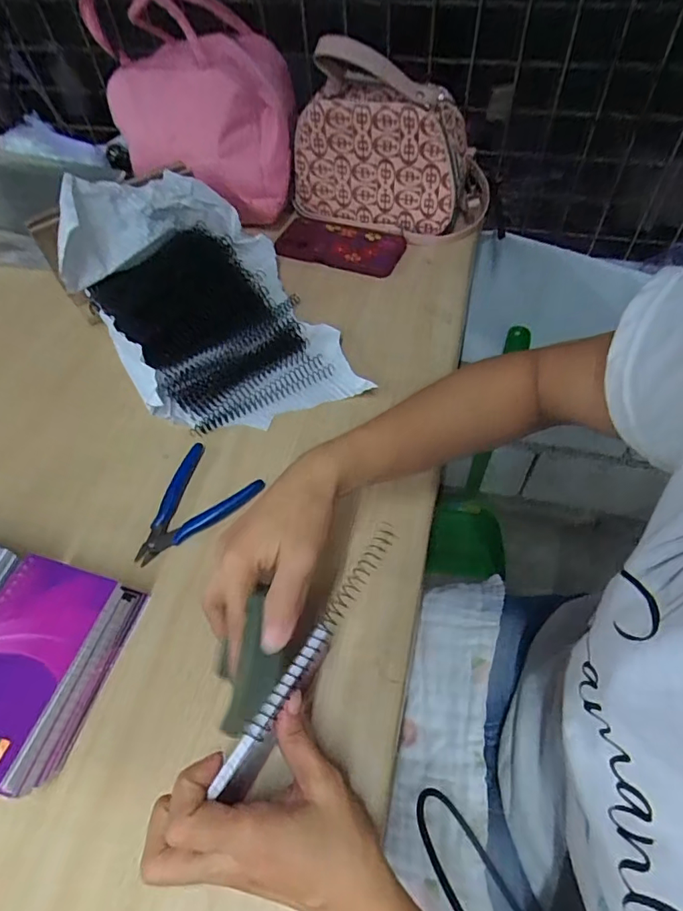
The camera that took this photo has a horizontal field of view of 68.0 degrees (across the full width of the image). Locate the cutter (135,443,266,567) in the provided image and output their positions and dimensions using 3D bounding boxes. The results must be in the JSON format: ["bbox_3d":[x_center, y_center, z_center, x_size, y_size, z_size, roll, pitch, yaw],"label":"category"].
[{"bbox_3d":[-0.138,0.046,0.453,0.082,0.010,0.113,31,64,22],"label":"cutter"}]

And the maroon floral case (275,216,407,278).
[{"bbox_3d":[-0.002,-0.273,0.659,0.161,0.016,0.078,14,59,14],"label":"maroon floral case"}]

